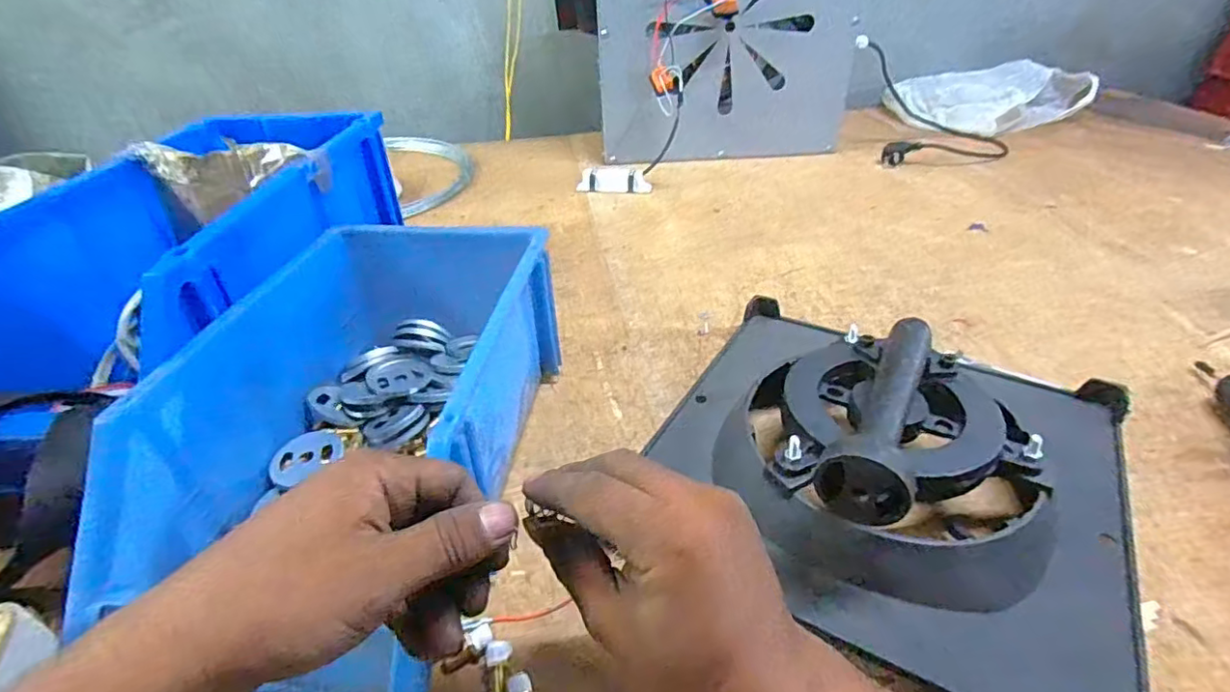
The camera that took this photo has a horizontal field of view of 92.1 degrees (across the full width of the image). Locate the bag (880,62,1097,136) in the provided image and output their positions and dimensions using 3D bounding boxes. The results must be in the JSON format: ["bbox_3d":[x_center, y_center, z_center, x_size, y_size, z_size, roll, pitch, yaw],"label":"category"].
[{"bbox_3d":[0.720,-0.493,1.170,0.337,0.072,0.268,-16,37,-17],"label":"bag"}]

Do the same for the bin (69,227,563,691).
[{"bbox_3d":[-0.164,0.045,0.411,0.194,0.129,0.311,2,36,7],"label":"bin"}]

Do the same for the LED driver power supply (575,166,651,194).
[{"bbox_3d":[-0.001,-0.255,0.914,0.110,0.035,0.028,-3,35,0],"label":"LED driver power supply"}]

